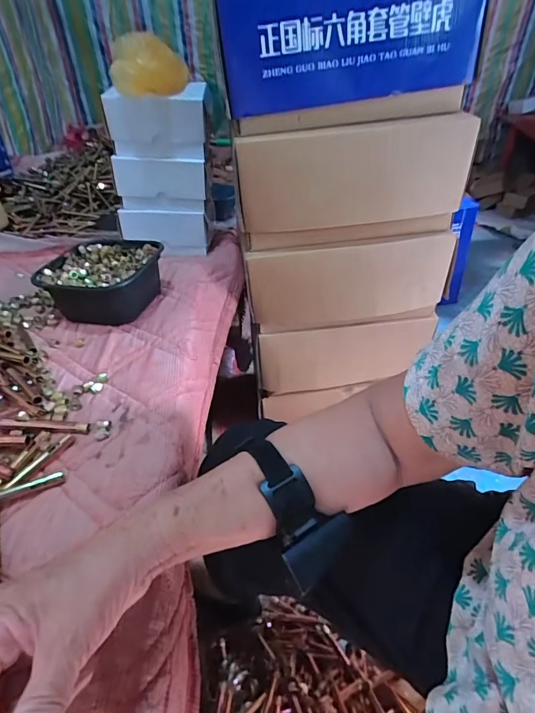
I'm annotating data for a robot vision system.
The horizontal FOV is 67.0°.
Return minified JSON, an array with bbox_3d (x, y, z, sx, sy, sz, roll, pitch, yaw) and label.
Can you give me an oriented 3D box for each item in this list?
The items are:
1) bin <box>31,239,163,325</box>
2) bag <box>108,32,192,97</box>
[{"bbox_3d":[-0.268,-0.124,0.671,0.181,0.081,0.171,-4,37,-6],"label":"bin"},{"bbox_3d":[-0.216,-0.536,0.744,0.112,0.086,0.144,5,37,6],"label":"bag"}]

